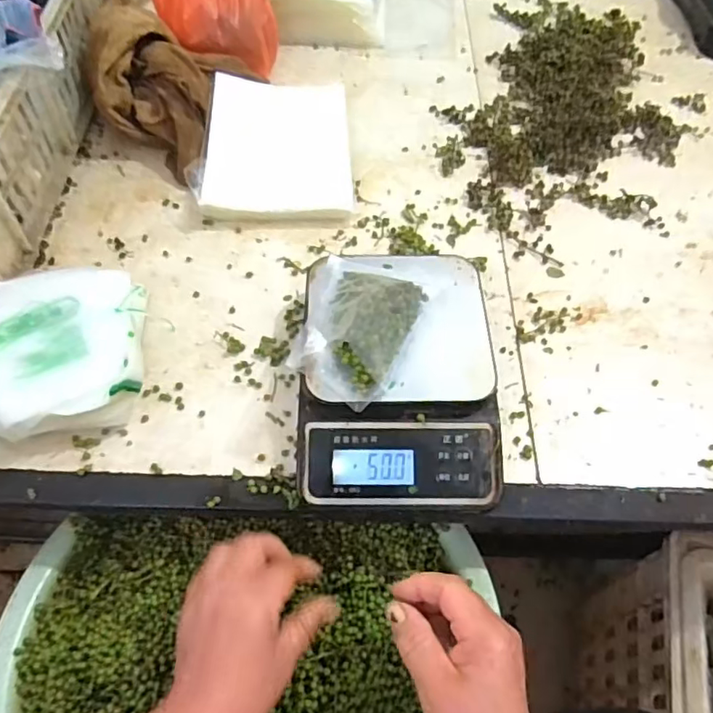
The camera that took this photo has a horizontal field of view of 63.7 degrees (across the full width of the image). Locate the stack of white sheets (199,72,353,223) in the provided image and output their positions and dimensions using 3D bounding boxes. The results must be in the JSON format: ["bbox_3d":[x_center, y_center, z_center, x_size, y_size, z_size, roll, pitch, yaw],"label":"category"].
[{"bbox_3d":[-0.083,-0.226,0.618,0.147,0.021,0.193,2,62,-8],"label":"stack of white sheets"}]

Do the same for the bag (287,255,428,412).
[{"bbox_3d":[-0.001,-0.032,0.441,0.091,0.036,0.135,16,58,9],"label":"bag"}]

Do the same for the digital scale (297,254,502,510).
[{"bbox_3d":[0.033,0.012,0.459,0.147,0.052,0.203,1,57,0],"label":"digital scale"}]

